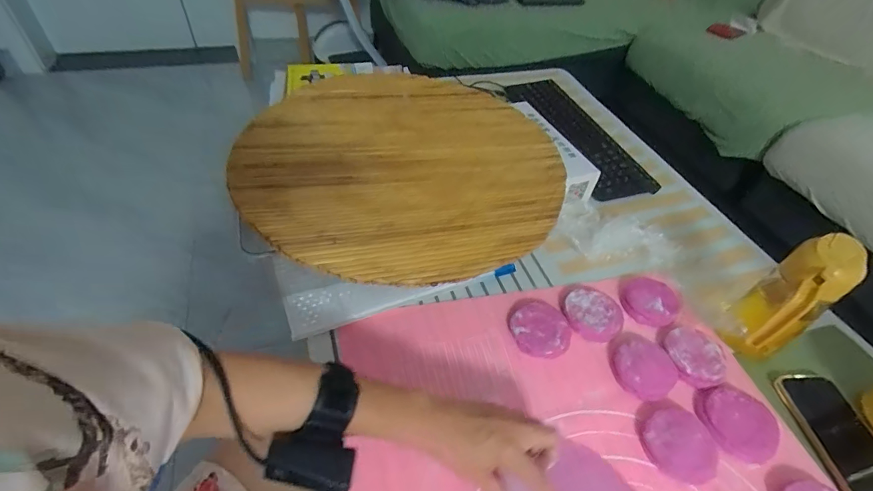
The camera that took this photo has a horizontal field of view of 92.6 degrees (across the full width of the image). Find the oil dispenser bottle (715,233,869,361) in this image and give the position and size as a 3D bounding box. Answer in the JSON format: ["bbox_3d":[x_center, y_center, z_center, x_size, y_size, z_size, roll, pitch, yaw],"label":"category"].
[{"bbox_3d":[0.409,0.070,0.499,0.083,0.173,0.069,-20,52,-22],"label":"oil dispenser bottle"}]

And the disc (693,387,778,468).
[{"bbox_3d":[0.347,0.201,0.479,0.084,0.016,0.081,17,48,10],"label":"disc"}]

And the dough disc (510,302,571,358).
[{"bbox_3d":[0.137,0.113,0.556,0.075,0.026,0.075,3,47,-3],"label":"dough disc"}]

